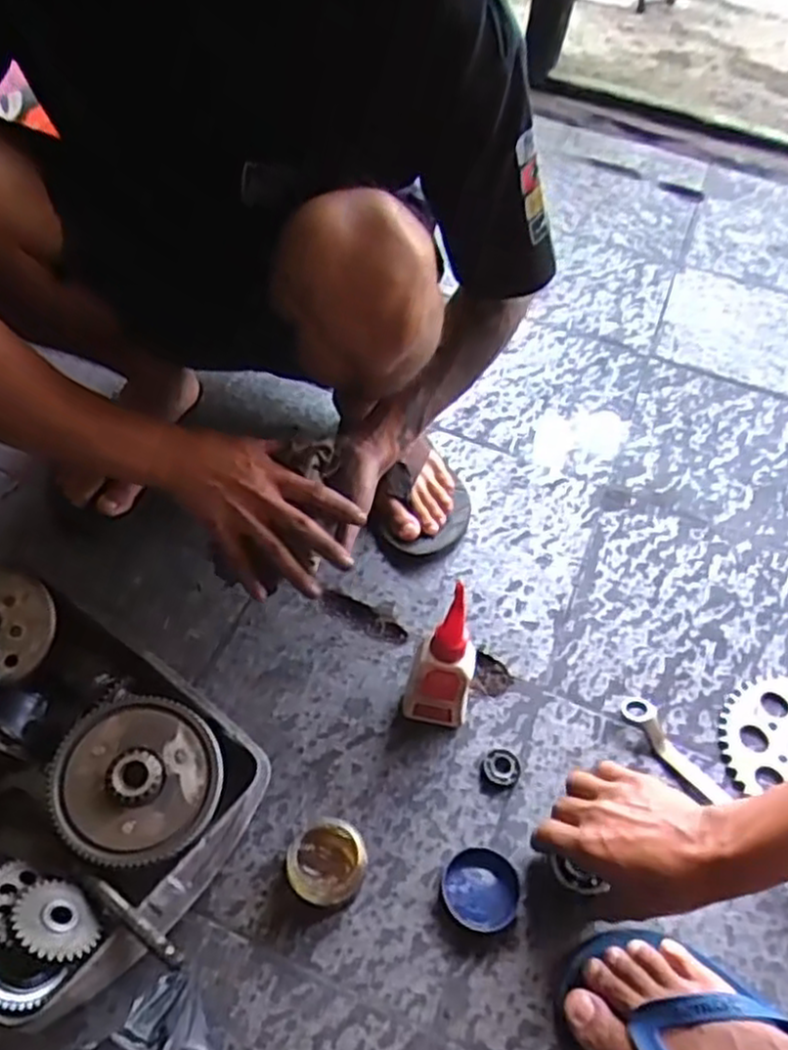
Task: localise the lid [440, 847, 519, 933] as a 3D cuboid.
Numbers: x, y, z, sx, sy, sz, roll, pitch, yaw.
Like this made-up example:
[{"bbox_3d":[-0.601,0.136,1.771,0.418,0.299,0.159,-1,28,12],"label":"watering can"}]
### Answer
[{"bbox_3d":[0.068,0.288,0.598,0.058,0.012,0.059,3,49,-4],"label":"lid"}]

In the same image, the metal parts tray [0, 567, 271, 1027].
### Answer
[{"bbox_3d":[-0.298,0.174,0.592,0.375,0.097,0.249,30,52,19],"label":"metal parts tray"}]

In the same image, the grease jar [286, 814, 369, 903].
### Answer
[{"bbox_3d":[-0.053,0.263,0.589,0.059,0.034,0.060,3,49,-4],"label":"grease jar"}]

